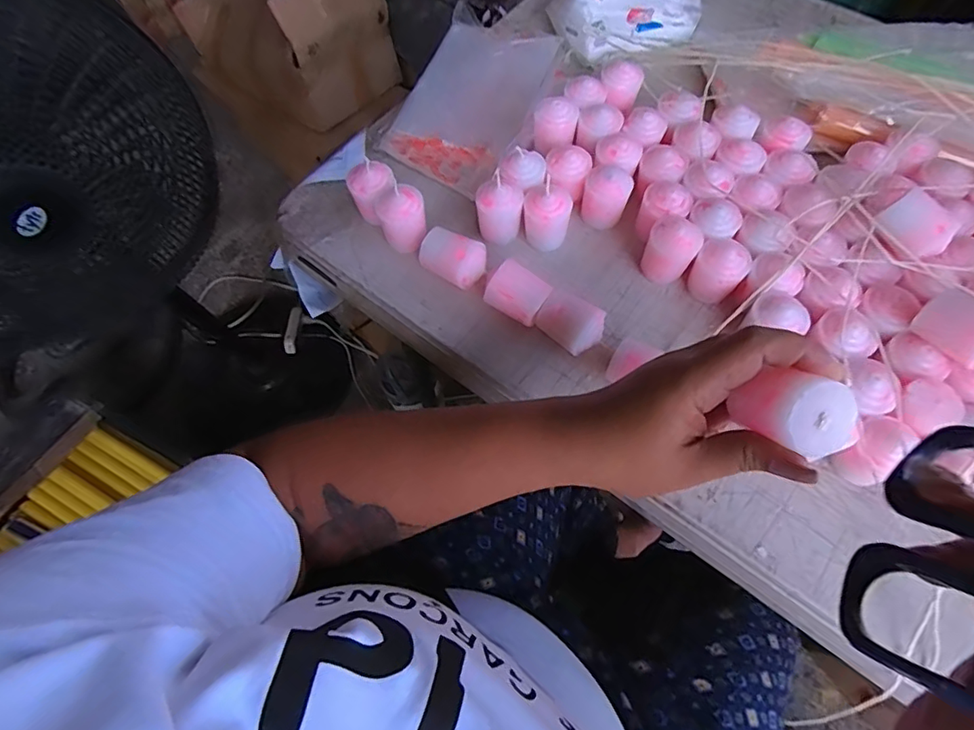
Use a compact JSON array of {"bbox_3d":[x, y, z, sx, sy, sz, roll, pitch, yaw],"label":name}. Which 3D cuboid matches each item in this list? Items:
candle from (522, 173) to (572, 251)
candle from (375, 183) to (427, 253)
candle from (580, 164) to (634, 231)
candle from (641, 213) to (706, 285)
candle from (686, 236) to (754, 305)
[{"bbox_3d":[0.049,-0.119,0.412,0.038,0.050,0.038,3,65,4],"label":"candle"},{"bbox_3d":[-0.068,-0.119,0.419,0.038,0.043,0.041,-15,65,-5],"label":"candle"},{"bbox_3d":[0.099,-0.141,0.428,0.037,0.048,0.040,-1,65,2],"label":"candle"},{"bbox_3d":[0.144,-0.090,0.405,0.036,0.045,0.033,-1,65,2],"label":"candle"},{"bbox_3d":[0.178,-0.073,0.396,0.036,0.037,0.036,-1,65,2],"label":"candle"}]

